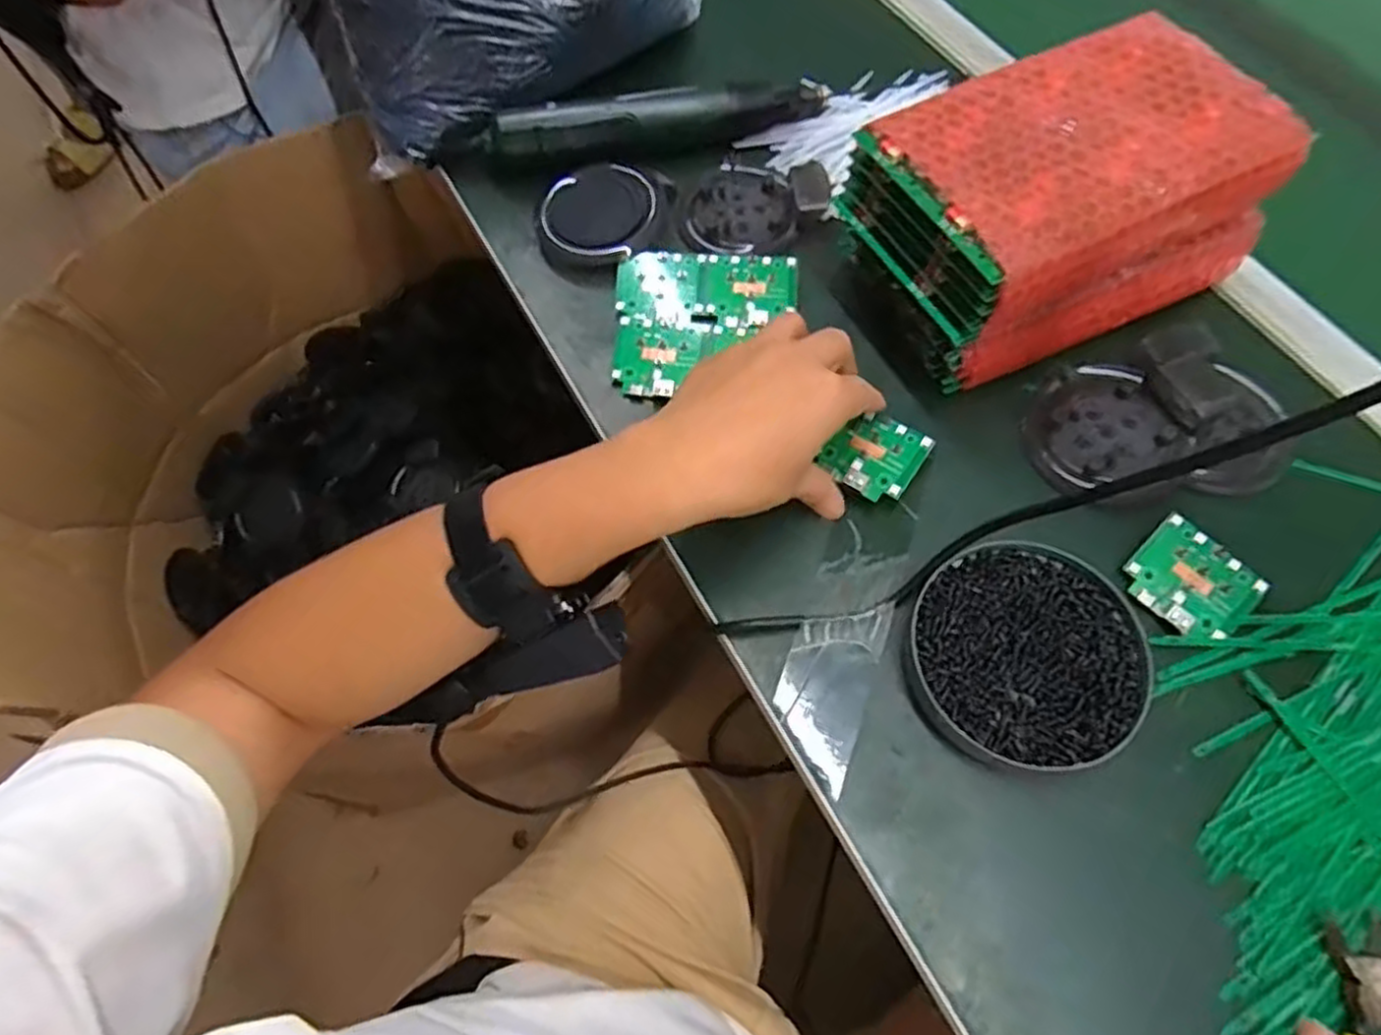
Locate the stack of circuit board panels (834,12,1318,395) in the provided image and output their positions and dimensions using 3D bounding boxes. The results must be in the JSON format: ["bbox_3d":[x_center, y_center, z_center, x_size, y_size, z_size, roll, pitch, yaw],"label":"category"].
[{"bbox_3d":[0.212,-0.179,0.436,0.212,0.111,0.134,-24,67,-10],"label":"stack of circuit board panels"}]

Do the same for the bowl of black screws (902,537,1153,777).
[{"bbox_3d":[0.168,0.067,0.374,0.108,0.020,0.114,0,65,1],"label":"bowl of black screws"}]

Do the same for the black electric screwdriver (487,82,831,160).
[{"bbox_3d":[-0.024,-0.280,0.525,0.244,0.035,0.037,-10,65,-4],"label":"black electric screwdriver"}]

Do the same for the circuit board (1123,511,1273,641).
[{"bbox_3d":[0.265,0.034,0.391,0.057,0.011,0.054,41,72,18],"label":"circuit board"}]

